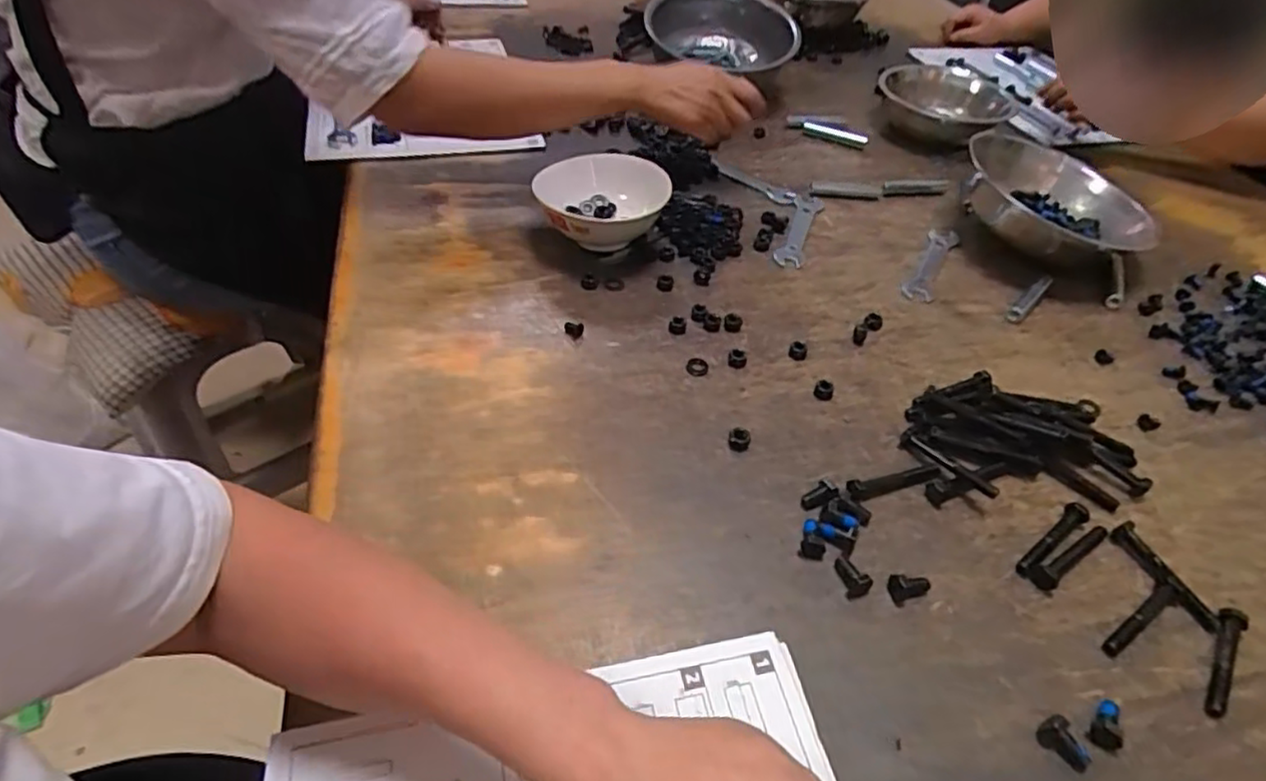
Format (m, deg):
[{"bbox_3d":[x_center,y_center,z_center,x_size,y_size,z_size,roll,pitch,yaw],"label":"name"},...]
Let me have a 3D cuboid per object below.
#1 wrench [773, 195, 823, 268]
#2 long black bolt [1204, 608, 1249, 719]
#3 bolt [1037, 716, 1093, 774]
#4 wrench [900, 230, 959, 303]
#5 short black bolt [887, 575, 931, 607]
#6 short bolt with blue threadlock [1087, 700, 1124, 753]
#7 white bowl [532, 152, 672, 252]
[{"bbox_3d":[0.187,-0.182,0.739,0.032,0.004,0.149,18,46,11],"label":"wrench"},{"bbox_3d":[0.376,0.171,0.418,0.016,0.012,0.081,33,51,24],"label":"long black bolt"},{"bbox_3d":[0.246,0.202,0.375,0.015,0.015,0.028,-16,50,-22],"label":"bolt"},{"bbox_3d":[0.324,-0.137,0.718,0.031,0.007,0.154,26,48,18],"label":"wrench"},{"bbox_3d":[0.185,0.131,0.436,0.029,0.011,0.018,-1,46,-8],"label":"short black bolt"},{"bbox_3d":[0.279,0.197,0.385,0.017,0.014,0.027,36,52,26],"label":"short bolt with blue threadlock"},{"bbox_3d":[-0.029,-0.189,0.680,0.124,0.064,0.139,-3,46,-10],"label":"white bowl"}]

